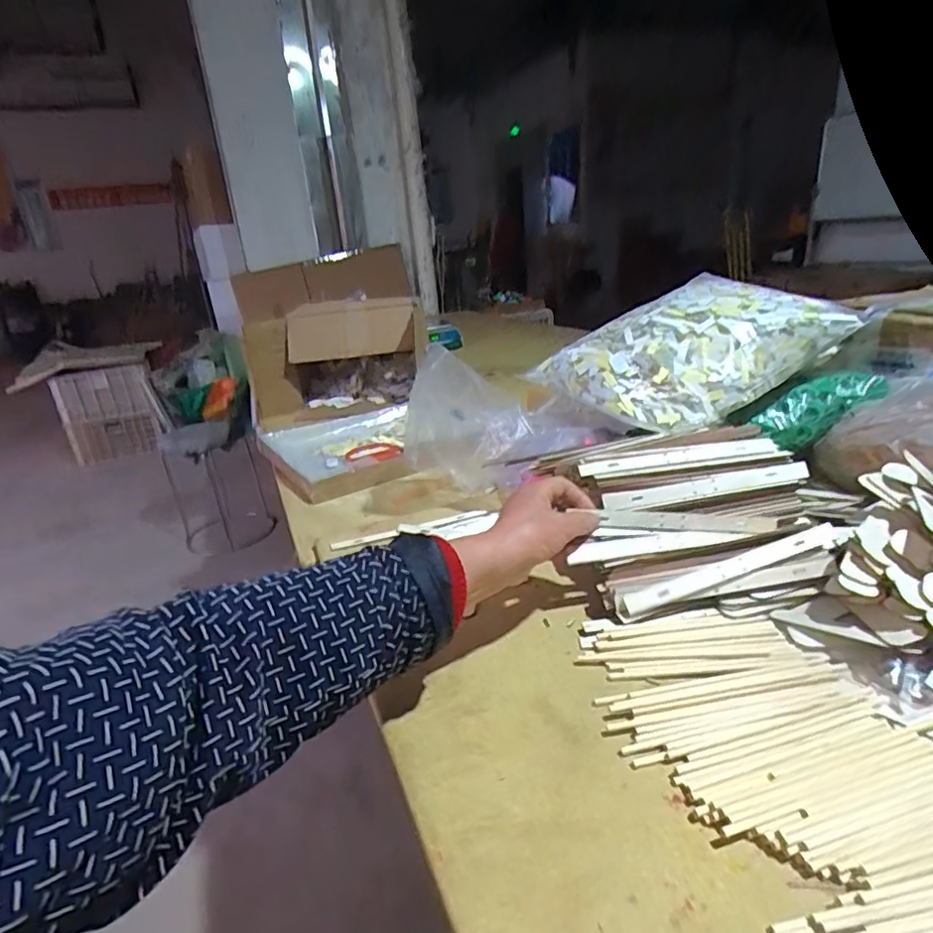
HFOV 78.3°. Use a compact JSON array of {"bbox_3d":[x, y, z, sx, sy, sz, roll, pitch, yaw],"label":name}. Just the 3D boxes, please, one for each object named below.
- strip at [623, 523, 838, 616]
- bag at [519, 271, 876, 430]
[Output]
[{"bbox_3d":[0.234,0.091,0.508,0.196,0.018,0.006,-19,-15,-3],"label":"strip"},{"bbox_3d":[0.305,-0.165,0.786,0.351,0.147,0.232,-14,23,-20],"label":"bag"}]

